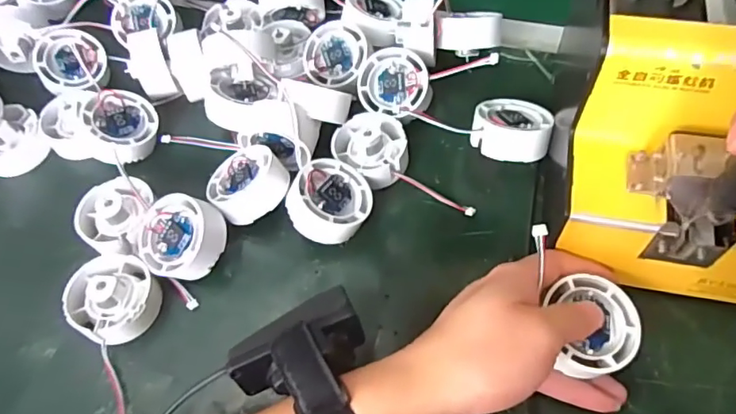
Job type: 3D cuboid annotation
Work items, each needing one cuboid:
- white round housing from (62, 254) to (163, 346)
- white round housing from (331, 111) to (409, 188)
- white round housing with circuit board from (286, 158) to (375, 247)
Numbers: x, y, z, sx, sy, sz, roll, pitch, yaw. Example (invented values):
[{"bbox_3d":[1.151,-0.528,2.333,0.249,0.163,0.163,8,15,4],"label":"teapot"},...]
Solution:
[{"bbox_3d":[-0.167,0.057,0.355,0.057,0.037,0.052,-2,59,3],"label":"white round housing"},{"bbox_3d":[0.005,-0.046,0.403,0.056,0.025,0.050,38,69,23],"label":"white round housing"},{"bbox_3d":[-0.026,-0.003,0.374,0.052,0.024,0.054,-18,72,-33],"label":"white round housing with circuit board"}]

